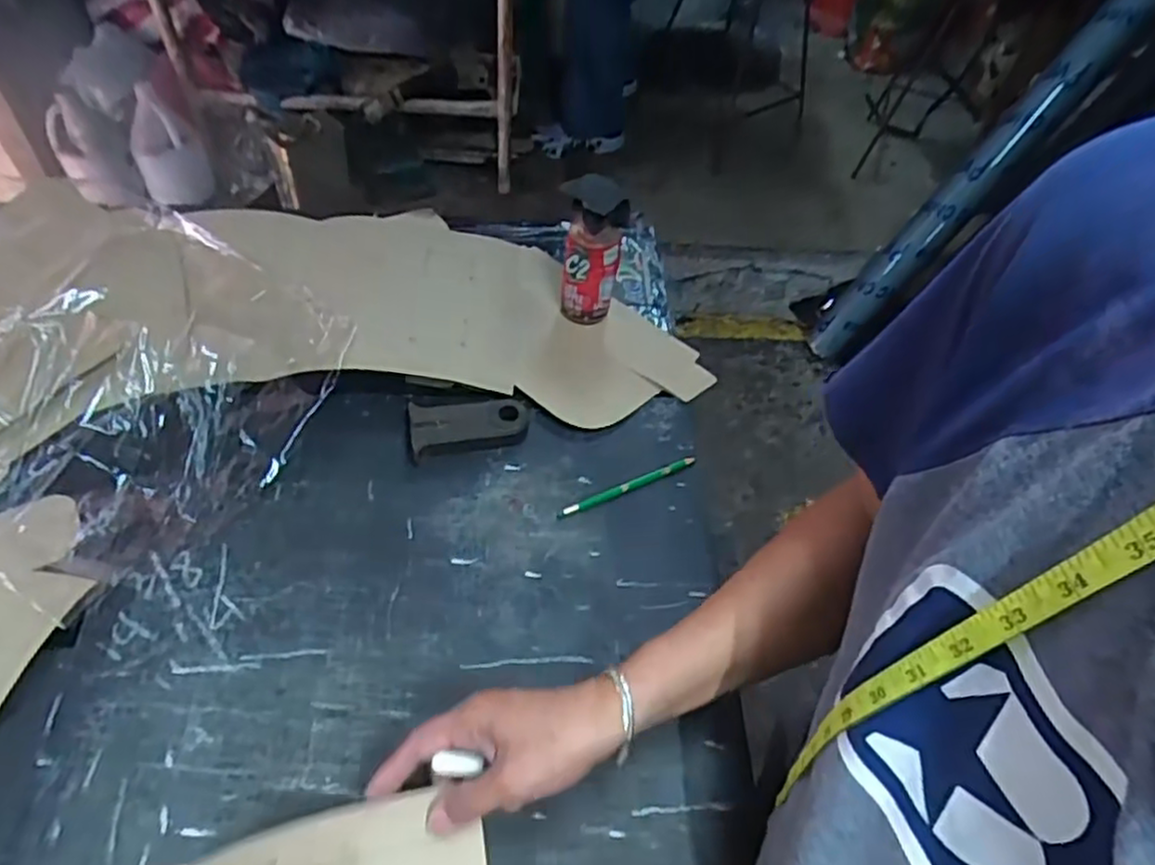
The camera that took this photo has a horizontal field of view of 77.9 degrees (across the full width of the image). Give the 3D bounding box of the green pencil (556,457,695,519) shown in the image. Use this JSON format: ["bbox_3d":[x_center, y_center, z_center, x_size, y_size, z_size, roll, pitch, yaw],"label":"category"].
[{"bbox_3d":[0.046,0.049,0.656,0.142,0.005,0.010,-20,57,-19],"label":"green pencil"}]

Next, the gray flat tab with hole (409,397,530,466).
[{"bbox_3d":[-0.101,-0.005,0.667,0.108,0.029,0.049,-4,53,-8],"label":"gray flat tab with hole"}]

